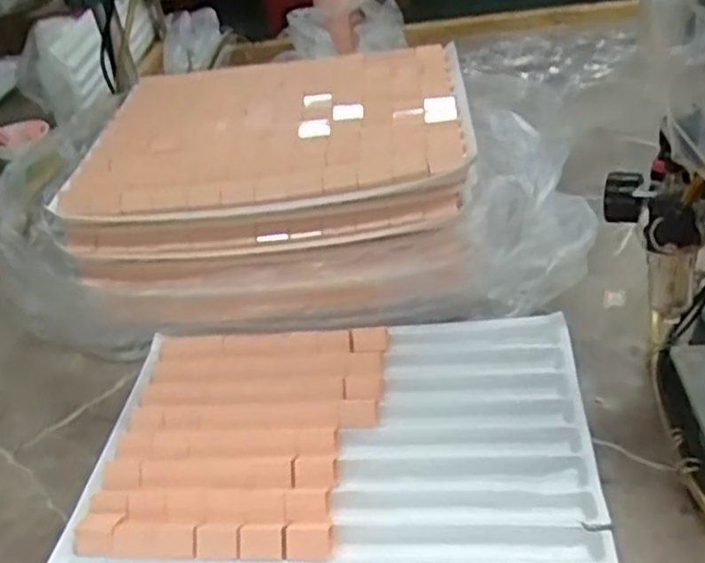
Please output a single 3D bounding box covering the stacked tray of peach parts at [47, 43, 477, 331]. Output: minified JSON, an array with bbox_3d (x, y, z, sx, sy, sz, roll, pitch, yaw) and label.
[{"bbox_3d":[-0.072,-0.103,0.735,0.374,0.157,0.258,-3,39,7],"label":"stacked tray of peach parts"}]

